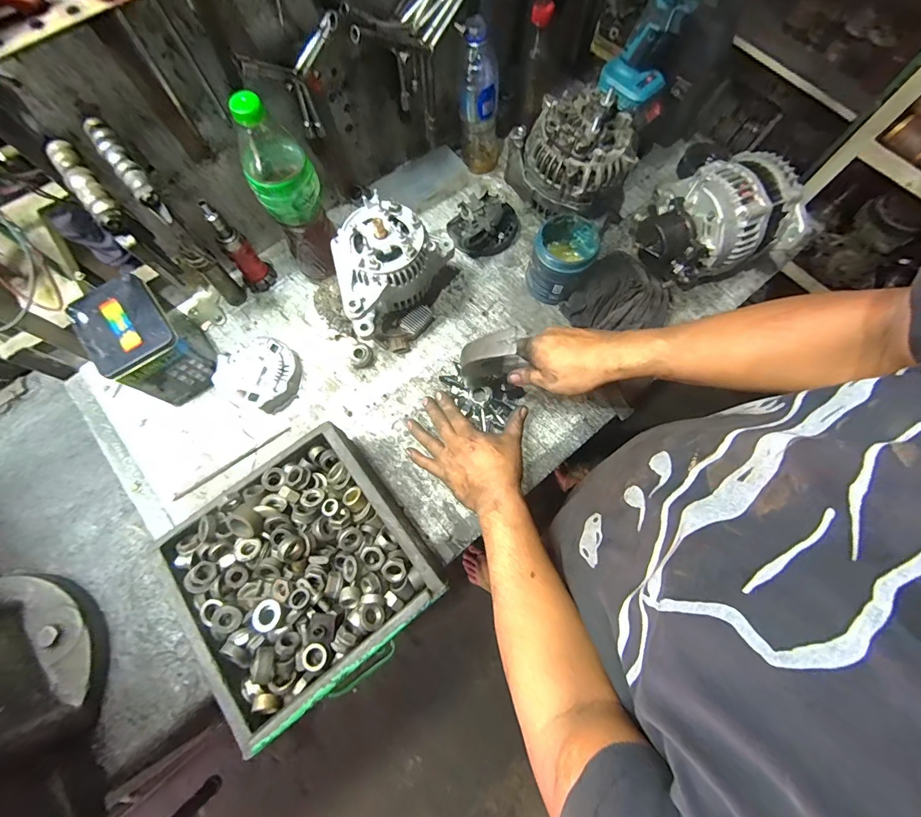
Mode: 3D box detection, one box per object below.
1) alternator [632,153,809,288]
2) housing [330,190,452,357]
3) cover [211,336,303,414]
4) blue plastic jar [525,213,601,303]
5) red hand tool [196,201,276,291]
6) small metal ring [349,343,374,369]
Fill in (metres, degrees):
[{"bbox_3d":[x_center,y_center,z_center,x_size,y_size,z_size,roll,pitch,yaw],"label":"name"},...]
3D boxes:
[{"bbox_3d":[0.364,-0.282,0.596,0.178,0.134,0.171,0,73,-1],"label":"alternator"},{"bbox_3d":[-0.107,-0.188,0.576,0.139,0.142,0.178,20,73,5],"label":"housing"},{"bbox_3d":[-0.299,-0.056,0.590,0.113,0.039,0.107,11,73,2],"label":"cover"},{"bbox_3d":[0.153,-0.225,0.611,0.086,0.100,0.095,25,74,6],"label":"blue plastic jar"},{"bbox_3d":[-0.327,-0.239,0.584,0.046,0.154,0.042,-36,77,-12],"label":"red hand tool"},{"bbox_3d":[-0.151,-0.082,0.605,0.032,0.019,0.034,0,73,-1],"label":"small metal ring"}]

